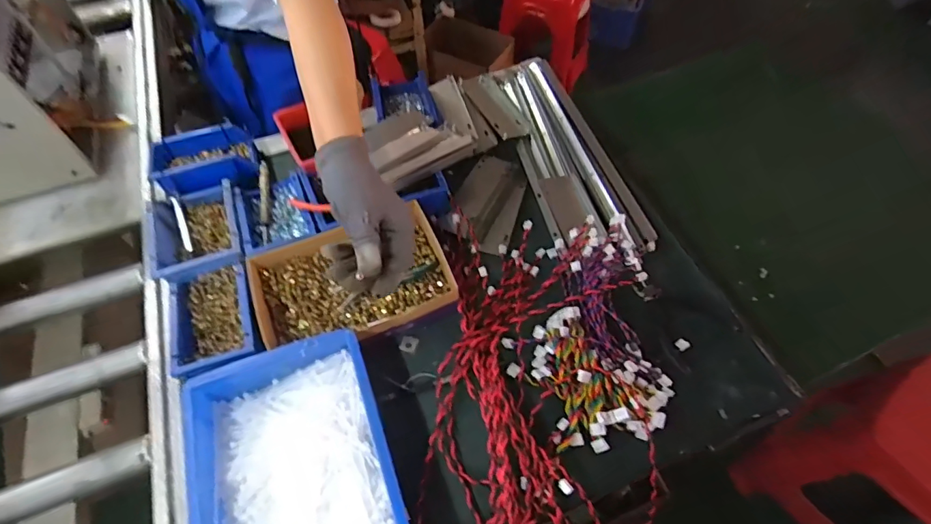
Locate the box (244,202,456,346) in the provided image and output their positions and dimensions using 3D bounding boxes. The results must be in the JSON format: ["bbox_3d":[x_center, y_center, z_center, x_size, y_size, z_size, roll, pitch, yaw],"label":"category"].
[{"bbox_3d":[-0.157,0.026,0.668,0.262,0.058,0.189,-18,58,-11],"label":"box"}]

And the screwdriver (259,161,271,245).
[{"bbox_3d":[-0.314,-0.094,0.737,0.016,0.017,0.156,-11,57,-6],"label":"screwdriver"}]

